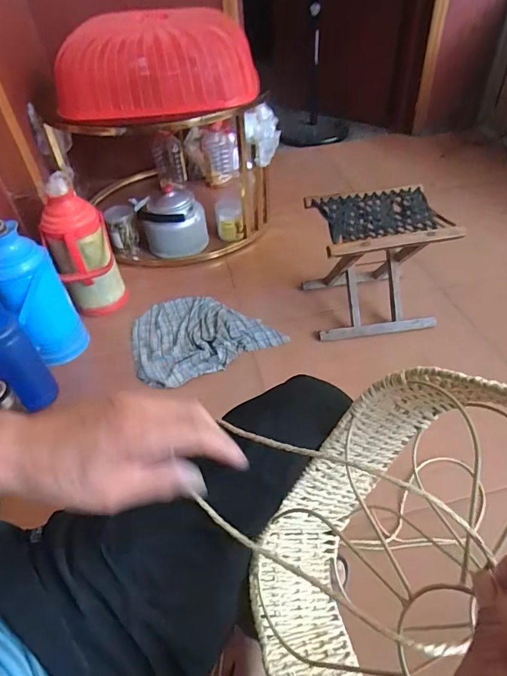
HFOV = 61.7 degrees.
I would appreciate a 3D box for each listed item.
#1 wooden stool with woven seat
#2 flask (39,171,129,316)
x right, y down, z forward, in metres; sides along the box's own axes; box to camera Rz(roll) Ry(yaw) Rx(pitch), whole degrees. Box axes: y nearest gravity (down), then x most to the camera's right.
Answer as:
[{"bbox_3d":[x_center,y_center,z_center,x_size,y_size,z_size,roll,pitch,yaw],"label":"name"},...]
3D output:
[{"bbox_3d":[0.311,-0.194,1.127,0.305,0.288,0.248,-7,45,-2],"label":"wooden stool with woven seat"},{"bbox_3d":[-0.464,-0.226,1.162,0.156,0.383,0.146,-23,47,-17],"label":"flask"}]

